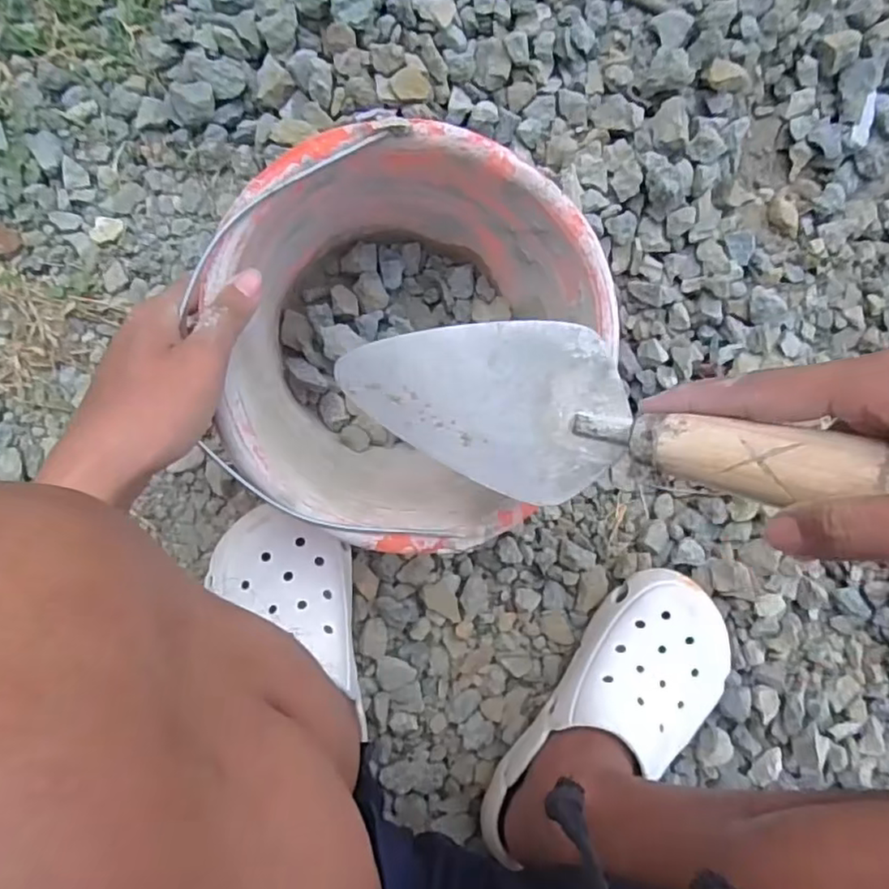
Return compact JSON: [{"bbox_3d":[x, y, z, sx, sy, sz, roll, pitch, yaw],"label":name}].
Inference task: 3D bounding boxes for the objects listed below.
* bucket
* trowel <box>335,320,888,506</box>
[{"bbox_3d":[-0.015,-0.061,0.417,0.225,0.162,0.232,0,94,-1],"label":"bucket"},{"bbox_3d":[0.056,-0.013,0.290,0.059,0.252,0.085,9,95,-47],"label":"trowel"}]

